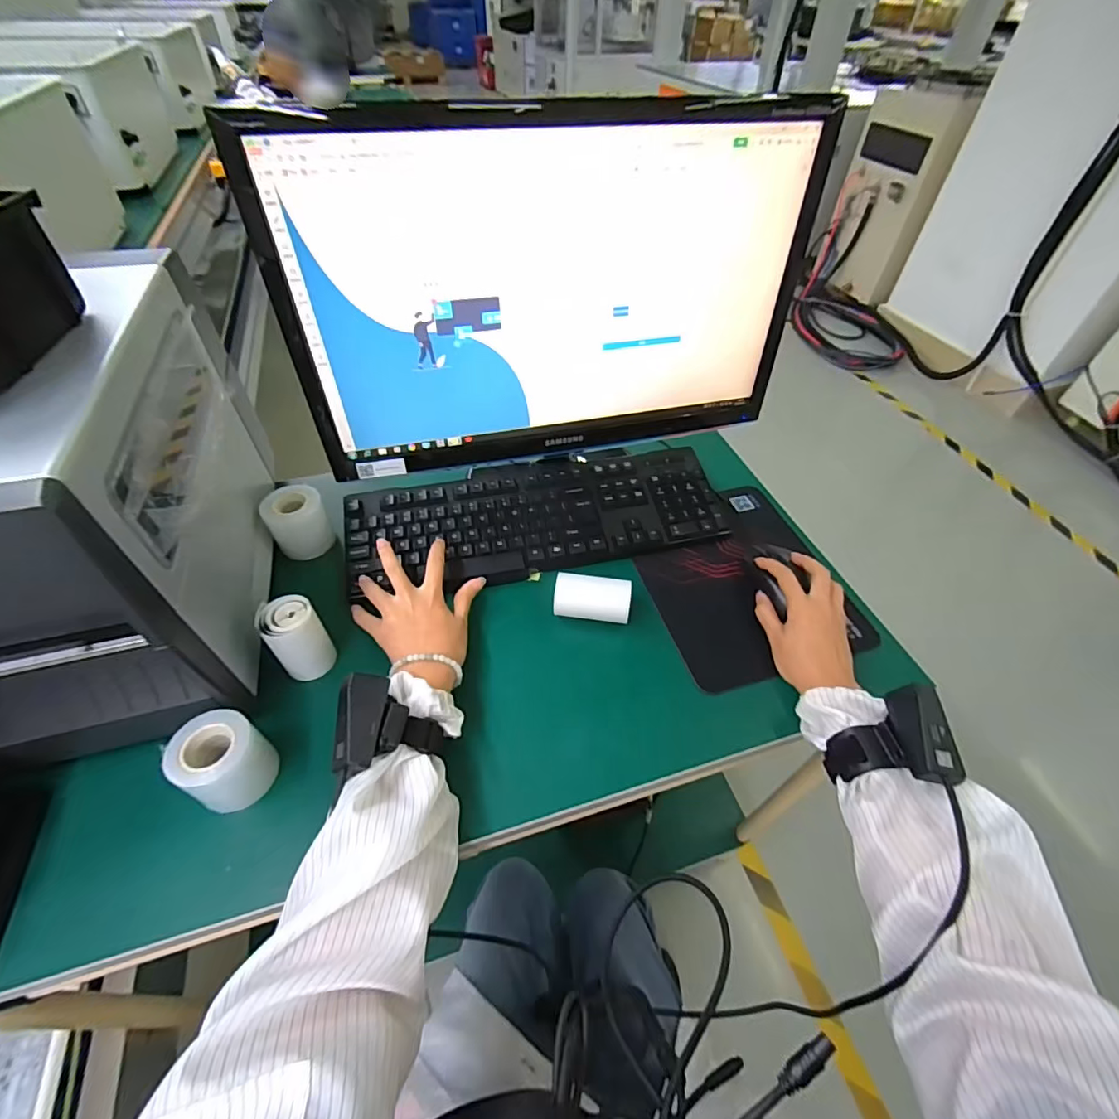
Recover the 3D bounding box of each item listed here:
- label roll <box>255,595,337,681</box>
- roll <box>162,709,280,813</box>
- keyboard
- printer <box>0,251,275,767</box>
[{"bbox_3d":[-0.247,0.074,0.490,0.044,0.077,0.045,1,49,-1],"label":"label roll"},{"bbox_3d":[-0.272,0.163,0.421,0.056,0.064,0.059,1,49,-1],"label":"roll"},{"bbox_3d":[-0.025,-0.052,0.612,0.431,0.036,0.150,-8,49,-7],"label":"keyboard"},{"bbox_3d":[-0.427,-0.052,0.457,0.231,0.264,0.384,-10,50,-11],"label":"printer"}]

